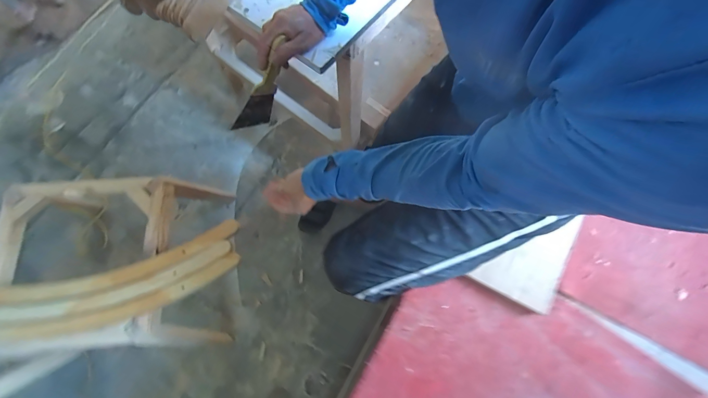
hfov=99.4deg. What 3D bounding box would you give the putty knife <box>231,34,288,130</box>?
[{"bbox_3d":[-0.170,-0.207,0.566,0.085,0.197,0.014,-24,73,-44],"label":"putty knife"}]

